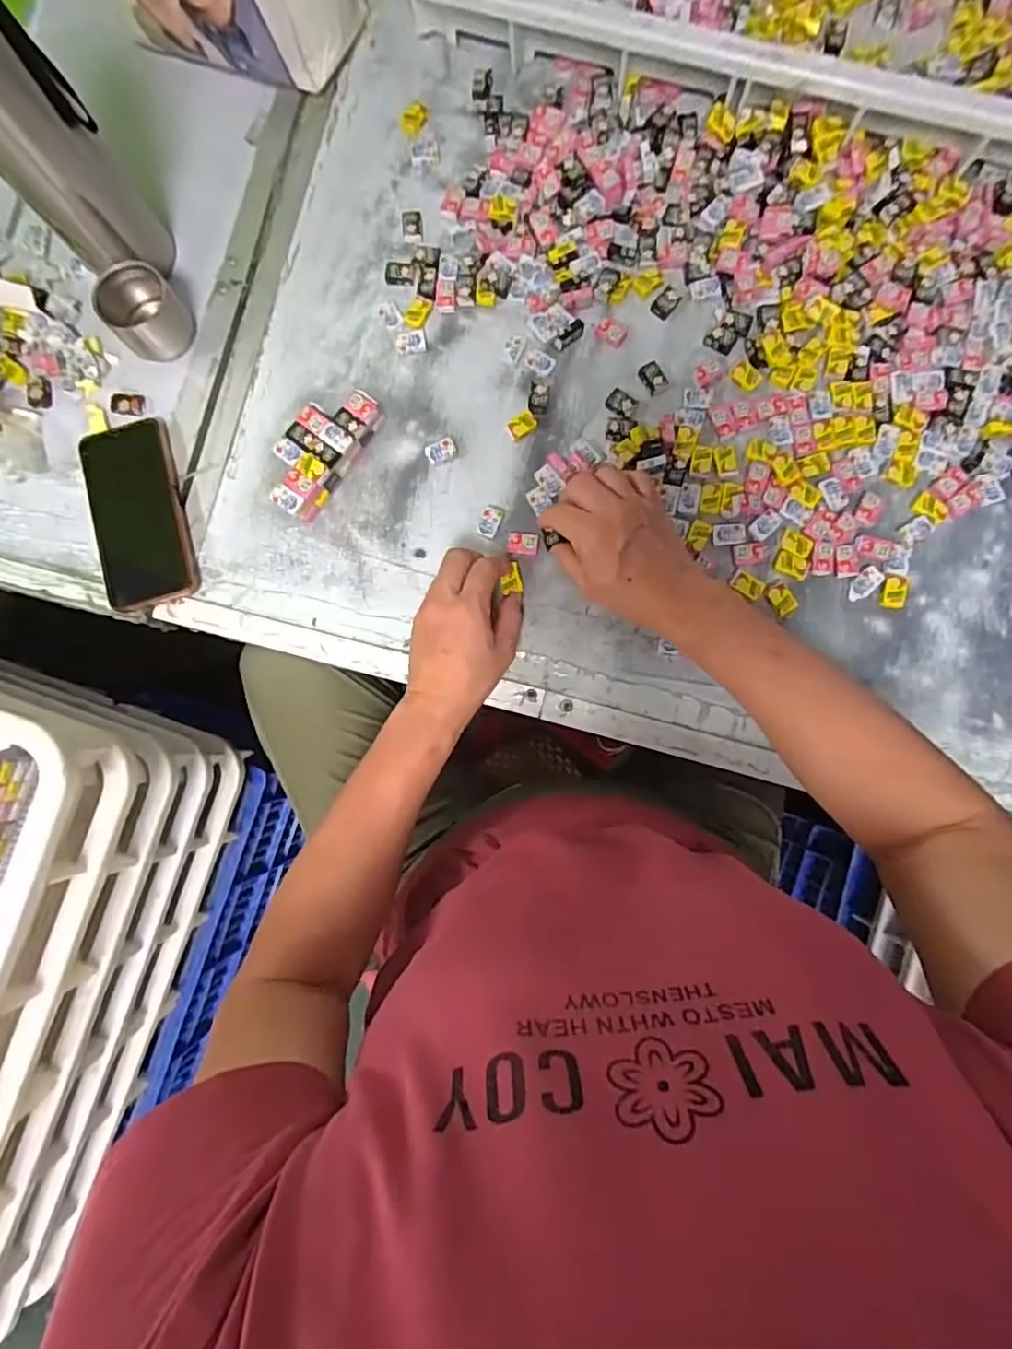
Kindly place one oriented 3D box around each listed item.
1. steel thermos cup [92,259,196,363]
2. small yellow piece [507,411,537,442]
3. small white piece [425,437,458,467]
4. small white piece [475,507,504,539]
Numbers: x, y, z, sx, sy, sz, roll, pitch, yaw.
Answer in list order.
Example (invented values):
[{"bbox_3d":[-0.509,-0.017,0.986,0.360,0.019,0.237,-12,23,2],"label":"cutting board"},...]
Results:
[{"bbox_3d":[-0.316,-0.318,0.519,0.061,0.050,0.055,-43,85,-1],"label":"steel thermos cup"},{"bbox_3d":[0.015,-0.221,0.523,0.027,0.010,0.015,-38,85,0],"label":"small yellow piece"},{"bbox_3d":[-0.058,-0.200,0.527,0.027,0.007,0.020,-27,85,1],"label":"small white piece"},{"bbox_3d":[-0.014,-0.133,0.517,0.019,0.004,0.027,20,87,4],"label":"small white piece"}]

